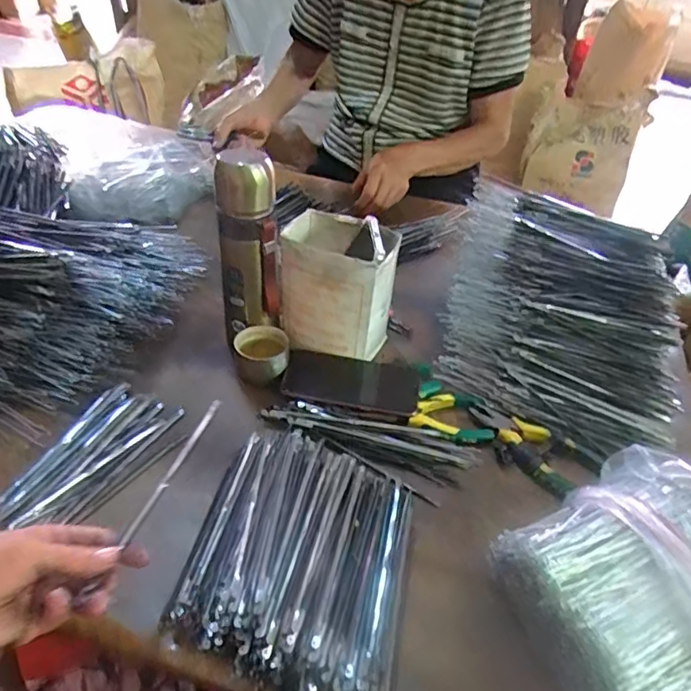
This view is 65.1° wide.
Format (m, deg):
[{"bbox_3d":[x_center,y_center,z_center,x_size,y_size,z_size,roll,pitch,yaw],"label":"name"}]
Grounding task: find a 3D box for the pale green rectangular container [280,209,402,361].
[{"bbox_3d":[-0.009,-0.069,0.653,0.125,0.146,0.097,12,41,6],"label":"pale green rectangular container"}]

